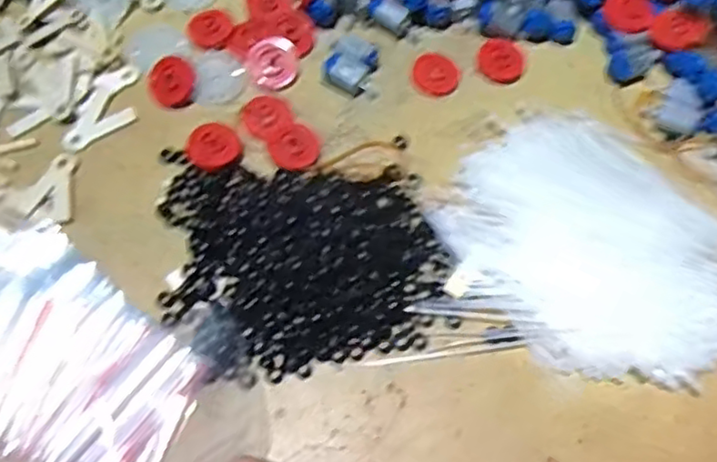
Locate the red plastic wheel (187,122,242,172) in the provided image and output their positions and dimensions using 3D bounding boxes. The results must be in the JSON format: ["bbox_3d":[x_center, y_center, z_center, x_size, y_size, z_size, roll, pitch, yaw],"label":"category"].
[{"bbox_3d":[-0.088,-0.052,0.394,0.031,0.005,0.030,1,66,-2],"label":"red plastic wheel"}]

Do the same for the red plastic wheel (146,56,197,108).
[{"bbox_3d":[-0.120,-0.097,0.414,0.030,0.006,0.037,-27,70,-13],"label":"red plastic wheel"}]

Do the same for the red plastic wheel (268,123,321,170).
[{"bbox_3d":[-0.040,-0.052,0.399,0.031,0.006,0.029,1,66,-2],"label":"red plastic wheel"}]

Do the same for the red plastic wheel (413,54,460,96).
[{"bbox_3d":[0.052,-0.105,0.430,0.031,0.004,0.029,1,66,-2],"label":"red plastic wheel"}]

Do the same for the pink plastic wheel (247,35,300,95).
[{"bbox_3d":[-0.056,-0.111,0.426,0.033,0.004,0.039,-24,85,-15],"label":"pink plastic wheel"}]

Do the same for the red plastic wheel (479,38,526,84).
[{"bbox_3d":[0.098,-0.117,0.433,0.031,0.007,0.034,1,66,-2],"label":"red plastic wheel"}]

